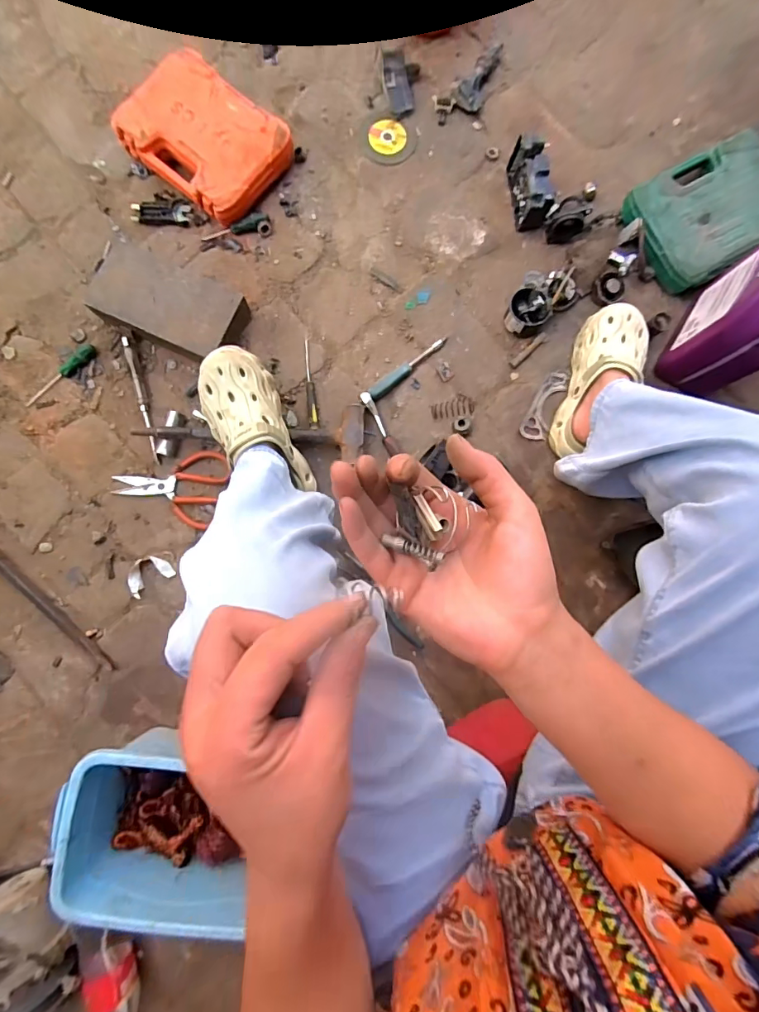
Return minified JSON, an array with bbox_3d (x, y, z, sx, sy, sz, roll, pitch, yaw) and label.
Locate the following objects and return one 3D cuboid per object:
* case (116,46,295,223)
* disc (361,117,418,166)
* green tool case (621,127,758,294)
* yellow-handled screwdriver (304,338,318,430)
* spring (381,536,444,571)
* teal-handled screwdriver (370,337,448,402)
[{"bbox_3d":[-0.286,-0.609,0.780,0.235,0.066,0.191,36,87,1],"label":"case"},{"bbox_3d":[0.018,-0.636,0.820,0.091,0.004,0.083,-5,88,-1],"label":"disc"},{"bbox_3d":[0.548,-0.486,0.783,0.242,0.052,0.194,-27,87,-3],"label":"green tool case"},{"bbox_3d":[-0.114,-0.203,0.777,0.015,0.021,0.152,-5,88,-1],"label":"yellow-handled screwdriver"},{"bbox_3d":[0.018,0.024,0.256,0.034,0.005,0.008,20,87,24],"label":"spring"},{"bbox_3d":[0.048,-0.232,0.781,0.160,0.023,0.020,-39,89,-2],"label":"teal-handled screwdriver"}]

